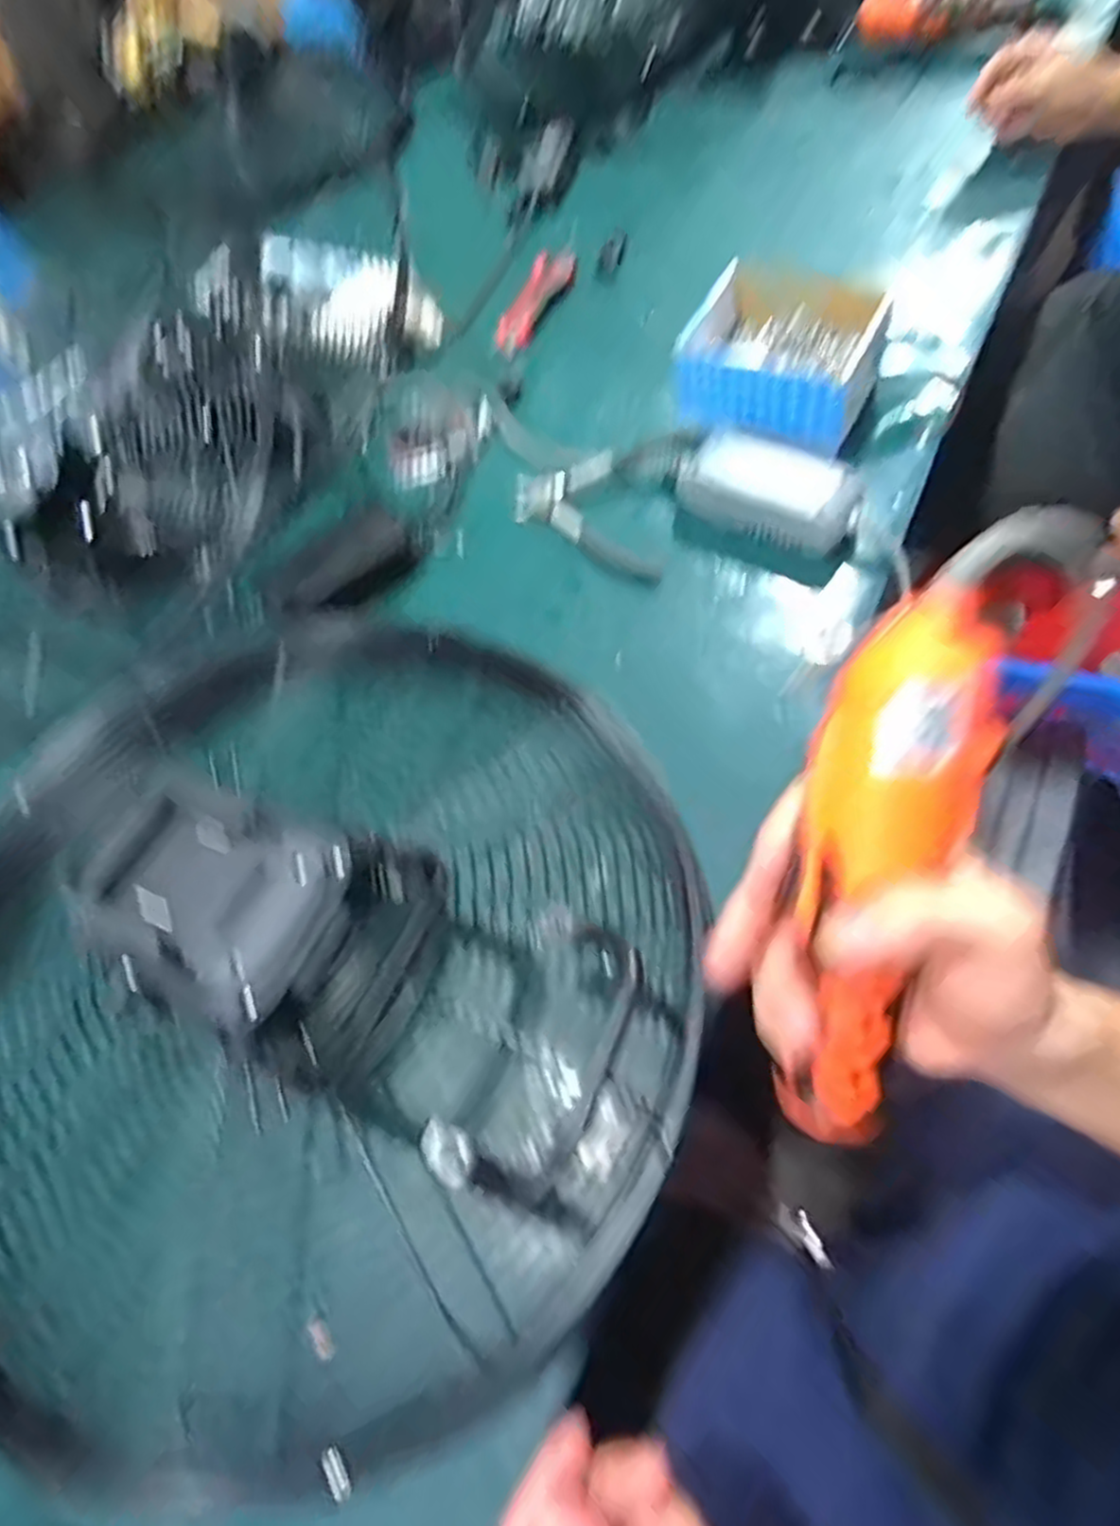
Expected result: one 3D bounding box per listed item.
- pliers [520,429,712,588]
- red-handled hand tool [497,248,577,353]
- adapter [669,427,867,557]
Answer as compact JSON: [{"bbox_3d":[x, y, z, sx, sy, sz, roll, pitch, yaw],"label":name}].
[{"bbox_3d":[0.029,-0.208,0.581,0.130,0.026,0.151,13,62,11],"label":"pliers"},{"bbox_3d":[-0.025,-0.443,0.722,0.043,0.012,0.143,16,63,16],"label":"red-handled hand tool"},{"bbox_3d":[0.150,-0.197,0.542,0.128,0.048,0.051,28,67,21],"label":"adapter"}]

